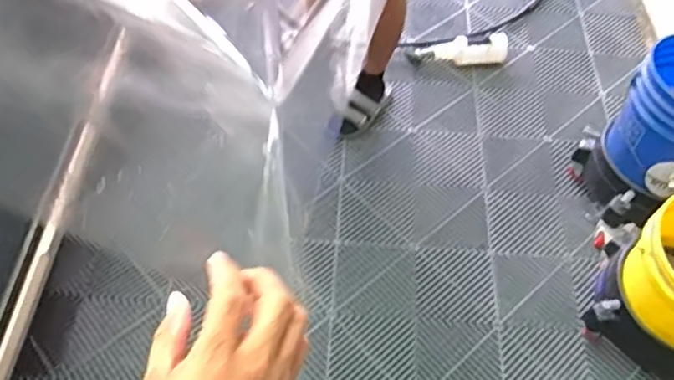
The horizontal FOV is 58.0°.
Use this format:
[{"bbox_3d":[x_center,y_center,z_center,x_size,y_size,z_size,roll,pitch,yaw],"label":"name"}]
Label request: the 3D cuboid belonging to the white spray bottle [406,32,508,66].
[{"bbox_3d":[0.385,-0.428,1.910,0.314,0.070,0.096,-6,55,-6],"label":"white spray bottle"}]

